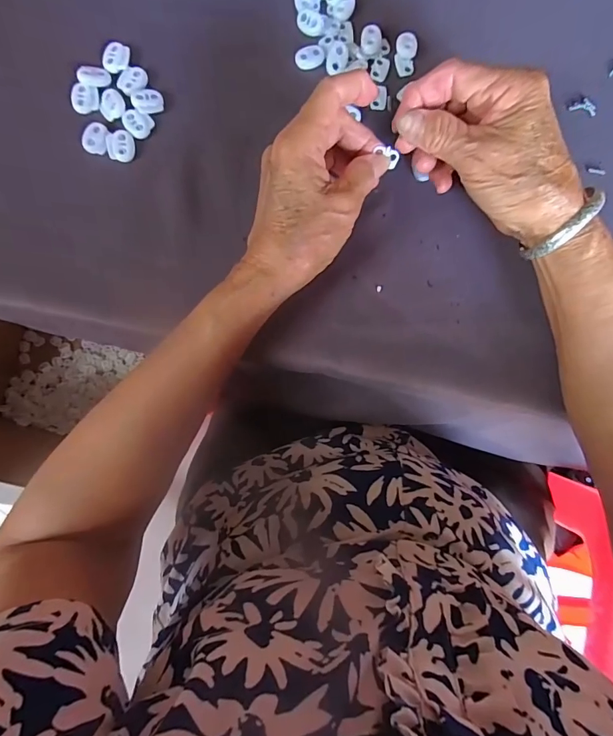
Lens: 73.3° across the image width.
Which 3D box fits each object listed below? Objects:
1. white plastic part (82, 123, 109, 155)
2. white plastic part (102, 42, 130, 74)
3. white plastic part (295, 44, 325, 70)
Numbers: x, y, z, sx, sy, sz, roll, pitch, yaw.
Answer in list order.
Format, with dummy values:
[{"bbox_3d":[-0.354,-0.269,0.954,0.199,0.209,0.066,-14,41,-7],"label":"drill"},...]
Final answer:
[{"bbox_3d":[-0.155,-0.170,0.302,0.017,0.004,0.023,4,85,-2],"label":"white plastic part"},{"bbox_3d":[-0.142,-0.232,0.306,0.018,0.004,0.021,6,85,-2],"label":"white plastic part"},{"bbox_3d":[0.003,-0.236,0.313,0.022,0.004,0.017,-22,87,-4],"label":"white plastic part"}]

